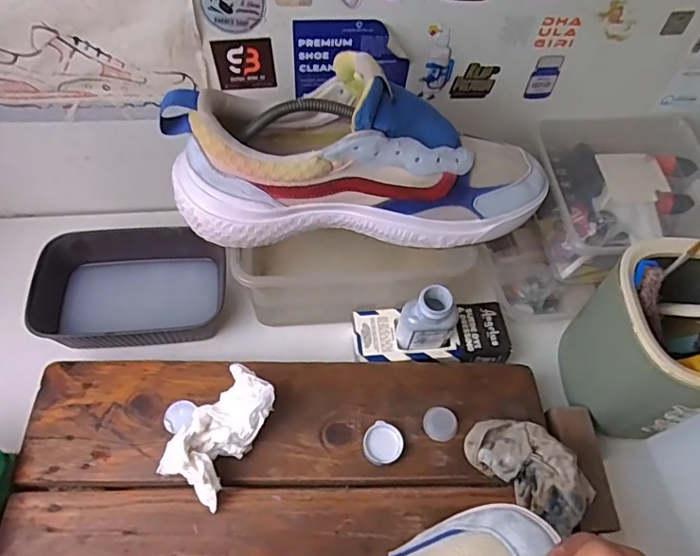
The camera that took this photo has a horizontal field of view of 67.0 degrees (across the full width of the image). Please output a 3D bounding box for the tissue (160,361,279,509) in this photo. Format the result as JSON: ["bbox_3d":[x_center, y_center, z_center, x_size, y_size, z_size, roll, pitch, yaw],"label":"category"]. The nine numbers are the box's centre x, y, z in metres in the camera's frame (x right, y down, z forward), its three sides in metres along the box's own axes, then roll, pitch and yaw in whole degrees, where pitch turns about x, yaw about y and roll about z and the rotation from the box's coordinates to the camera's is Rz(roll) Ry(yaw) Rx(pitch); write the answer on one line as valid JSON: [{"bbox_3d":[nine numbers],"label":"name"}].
[{"bbox_3d":[-0.097,0.115,0.396,0.051,0.046,0.090,27,60,13],"label":"tissue"}]

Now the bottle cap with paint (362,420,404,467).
[{"bbox_3d":[0.026,0.130,0.415,0.030,0.010,0.032,2,58,-3],"label":"bottle cap with paint"}]

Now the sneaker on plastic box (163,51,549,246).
[{"bbox_3d":[0.013,-0.097,0.403,0.292,0.118,0.090,-1,58,-5],"label":"sneaker on plastic box"}]

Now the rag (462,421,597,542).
[{"bbox_3d":[0.134,0.141,0.396,0.094,0.040,0.052,39,63,19],"label":"rag"}]

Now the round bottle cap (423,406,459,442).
[{"bbox_3d":[0.073,0.118,0.428,0.027,0.006,0.027,2,58,-3],"label":"round bottle cap"}]

